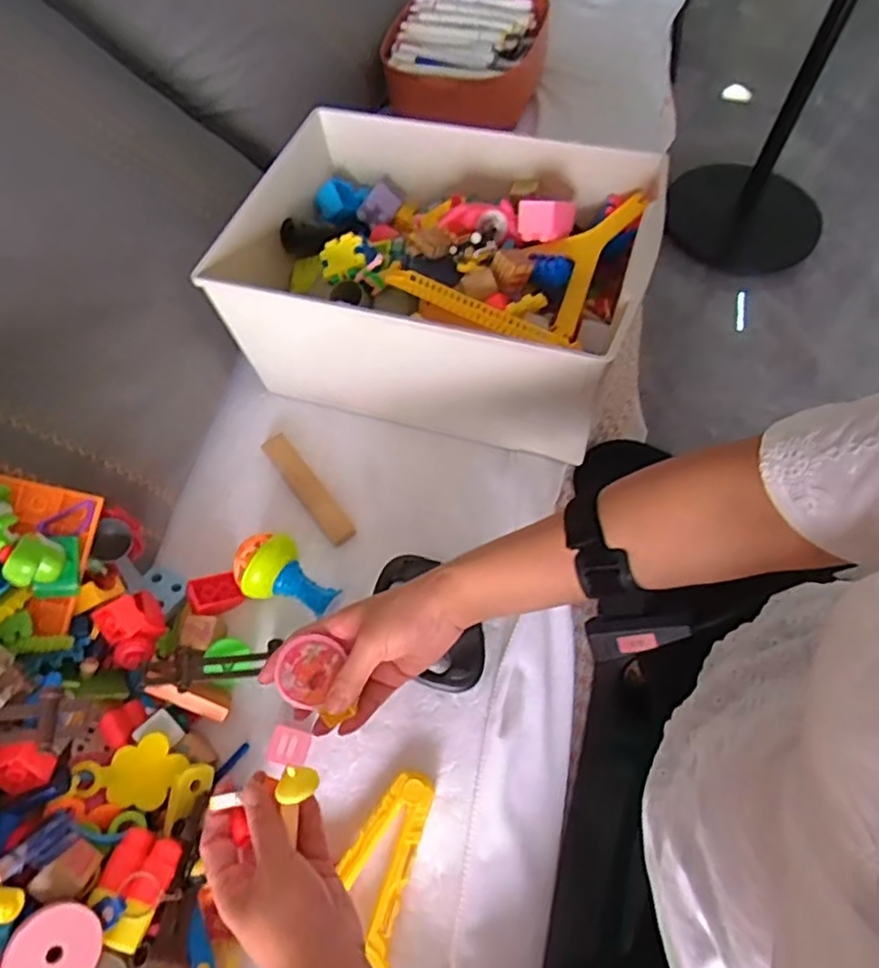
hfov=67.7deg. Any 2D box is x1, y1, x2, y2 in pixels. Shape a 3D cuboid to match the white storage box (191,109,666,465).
[{"bbox_3d":[-0.008,-0.232,0.713,0.406,0.163,0.298,16,62,9],"label":"white storage box"}]

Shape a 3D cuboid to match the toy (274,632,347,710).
[{"bbox_3d":[-0.098,0.137,0.486,0.043,0.014,0.052,20,62,12],"label":"toy"}]

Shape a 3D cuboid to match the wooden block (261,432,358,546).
[{"bbox_3d":[-0.138,0.003,0.689,0.029,0.010,0.149,-34,65,-17],"label":"wooden block"}]

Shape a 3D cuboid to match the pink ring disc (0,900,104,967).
[{"bbox_3d":[-0.252,0.305,0.428,0.058,0.013,0.055,24,59,-38],"label":"pink ring disc"}]

